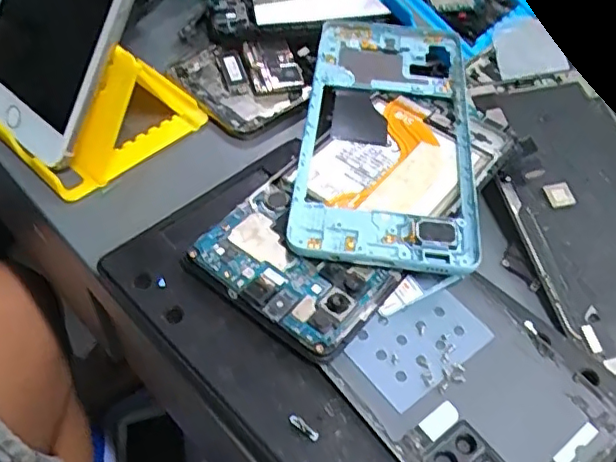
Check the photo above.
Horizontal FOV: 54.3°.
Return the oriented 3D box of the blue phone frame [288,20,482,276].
[{"bbox_3d":[0.037,-0.049,0.272,0.073,0.008,0.159,8,51,1],"label":"blue phone frame"}]

